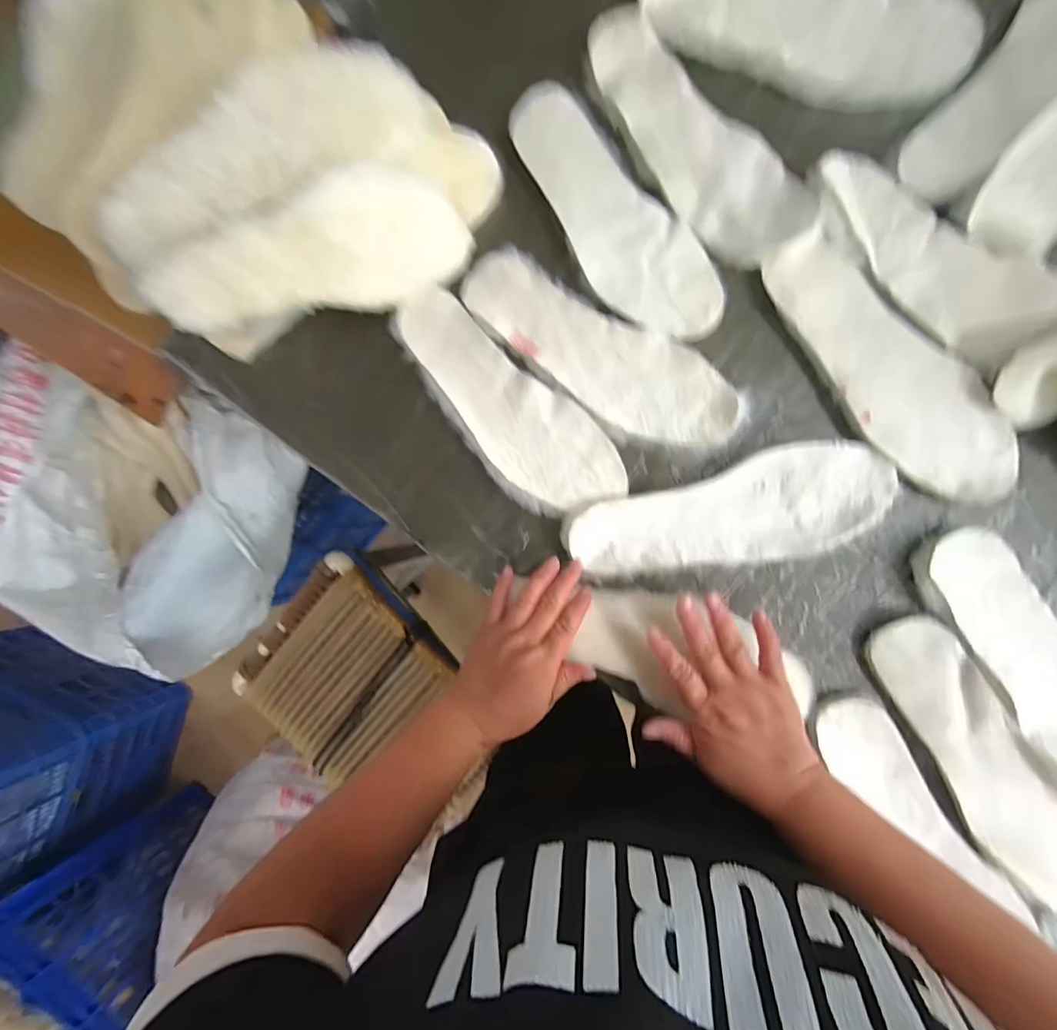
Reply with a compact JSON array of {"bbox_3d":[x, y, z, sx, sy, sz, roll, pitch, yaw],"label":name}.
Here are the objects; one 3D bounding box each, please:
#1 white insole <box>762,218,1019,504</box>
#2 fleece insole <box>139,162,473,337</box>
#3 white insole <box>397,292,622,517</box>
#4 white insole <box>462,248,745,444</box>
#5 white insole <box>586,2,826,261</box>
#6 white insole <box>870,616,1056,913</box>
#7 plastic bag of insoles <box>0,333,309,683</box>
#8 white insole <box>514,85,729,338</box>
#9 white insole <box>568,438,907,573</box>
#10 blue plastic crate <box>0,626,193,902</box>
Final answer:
[{"bbox_3d":[0.305,-0.125,0.385,0.089,0.011,0.269,-37,85,7],"label":"white insole"},{"bbox_3d":[-0.182,-0.222,0.392,0.263,0.100,0.034,-20,53,-9],"label":"fleece insole"},{"bbox_3d":[-0.027,-0.102,0.431,0.094,0.010,0.262,-44,84,6],"label":"white insole"},{"bbox_3d":[0.061,-0.152,0.421,0.279,0.006,0.083,37,95,7],"label":"white insole"},{"bbox_3d":[0.144,-0.340,0.408,0.090,0.012,0.262,-37,85,7],"label":"white insole"},{"bbox_3d":[0.390,0.217,0.376,0.083,0.021,0.284,-37,85,7],"label":"white insole"},{"bbox_3d":[-0.632,0.023,0.755,0.404,0.262,0.456,23,93,8],"label":"plastic bag of insoles"},{"bbox_3d":[0.073,-0.270,0.416,0.089,0.010,0.267,-40,84,7],"label":"white insole"},{"bbox_3d":[0.175,0.002,0.402,0.274,0.025,0.089,-16,88,8],"label":"white insole"},{"bbox_3d":[-1.417,0.593,1.179,0.650,0.566,0.405,22,93,8],"label":"blue plastic crate"}]

